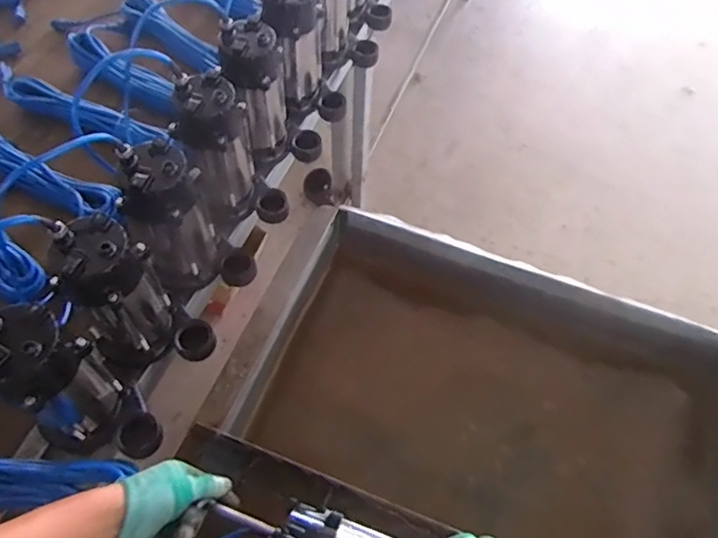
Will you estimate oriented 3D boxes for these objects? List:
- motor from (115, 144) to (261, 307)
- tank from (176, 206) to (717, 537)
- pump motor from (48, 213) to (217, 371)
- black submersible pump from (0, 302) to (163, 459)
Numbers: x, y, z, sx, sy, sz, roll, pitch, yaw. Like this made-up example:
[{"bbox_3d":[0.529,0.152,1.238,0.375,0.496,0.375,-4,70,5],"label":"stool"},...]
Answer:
[{"bbox_3d":[-0.241,-0.054,0.790,0.135,0.245,0.121,-25,60,-15],"label":"motor"},{"bbox_3d":[0.191,0.272,0.854,0.733,0.249,0.594,18,59,9],"label":"tank"},{"bbox_3d":[-0.291,0.048,0.719,0.130,0.236,0.110,35,63,19],"label":"pump motor"},{"bbox_3d":[-0.325,0.146,0.649,0.134,0.224,0.104,22,59,12],"label":"black submersible pump"}]

